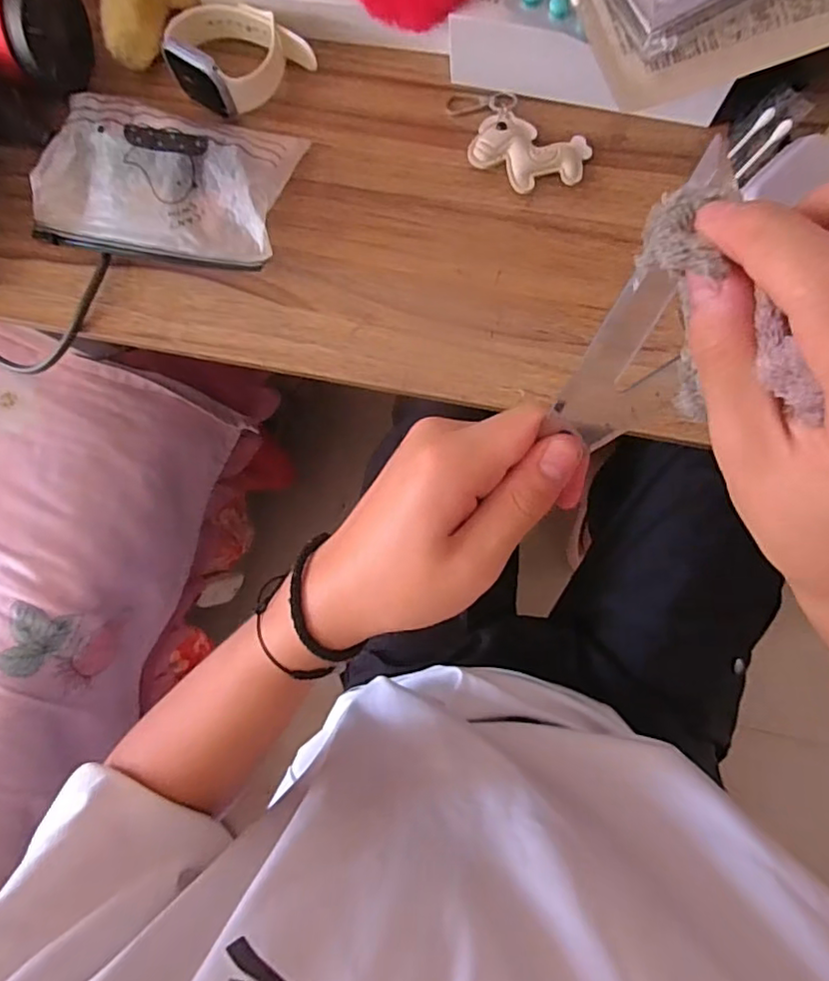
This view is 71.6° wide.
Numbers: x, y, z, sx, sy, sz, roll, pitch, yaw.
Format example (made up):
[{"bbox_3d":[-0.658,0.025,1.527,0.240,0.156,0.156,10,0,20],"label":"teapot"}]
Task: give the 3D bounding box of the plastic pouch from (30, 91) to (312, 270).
[{"bbox_3d":[-0.163,-0.195,0.368,0.166,0.028,0.090,11,86,7],"label":"plastic pouch"}]

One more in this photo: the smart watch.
[{"bbox_3d":[-0.118,-0.279,0.362,0.071,0.033,0.084,-44,82,1],"label":"smart watch"}]

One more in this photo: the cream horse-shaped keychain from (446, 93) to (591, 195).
[{"bbox_3d":[0.060,-0.217,0.356,0.095,0.010,0.051,37,90,8],"label":"cream horse-shaped keychain"}]

